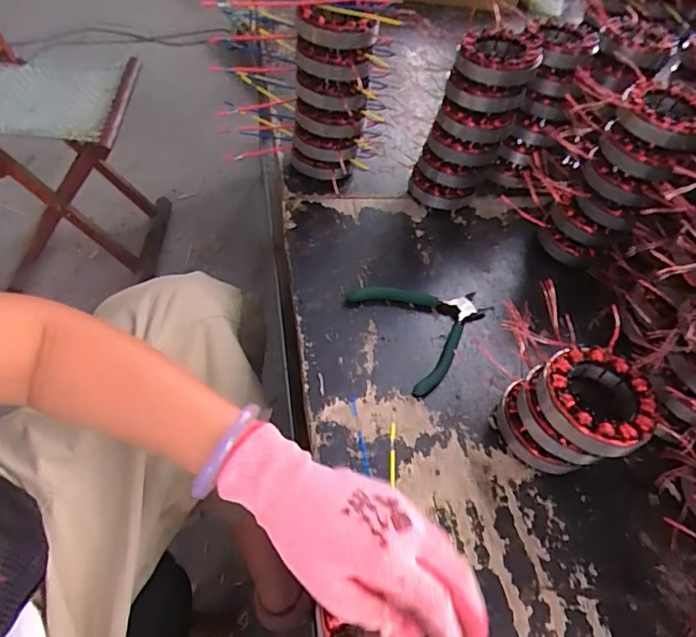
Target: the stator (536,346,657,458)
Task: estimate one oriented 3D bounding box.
[{"bbox_3d":[0.195,0.066,0.404,0.086,0.036,0.089,4,50,-4],"label":"stator"}]

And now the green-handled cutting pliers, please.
[{"bbox_3d":[0.091,0.000,0.534,0.137,0.012,0.134,-22,56,-23],"label":"green-handled cutting pliers"}]

